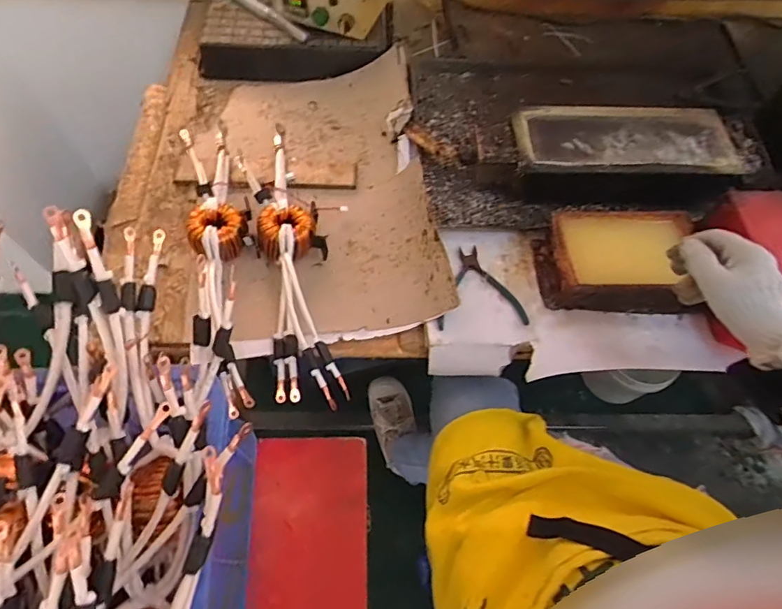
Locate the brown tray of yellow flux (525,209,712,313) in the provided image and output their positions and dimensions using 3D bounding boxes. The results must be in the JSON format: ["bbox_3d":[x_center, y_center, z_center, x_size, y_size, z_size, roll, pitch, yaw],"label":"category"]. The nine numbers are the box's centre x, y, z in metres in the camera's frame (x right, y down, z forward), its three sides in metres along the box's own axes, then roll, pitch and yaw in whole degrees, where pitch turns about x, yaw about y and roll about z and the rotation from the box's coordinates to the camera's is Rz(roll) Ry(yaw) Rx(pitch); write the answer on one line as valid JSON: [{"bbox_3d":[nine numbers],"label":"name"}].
[{"bbox_3d":[0.335,-0.068,0.710,0.226,0.074,0.146,0,63,-2],"label":"brown tray of yellow flux"}]

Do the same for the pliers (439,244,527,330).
[{"bbox_3d":[0.127,-0.028,0.716,0.130,0.007,0.133,-3,63,-4],"label":"pliers"}]

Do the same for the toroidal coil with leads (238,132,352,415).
[{"bbox_3d":[-0.146,-0.090,0.726,0.093,0.058,0.486,-15,64,-10],"label":"toroidal coil with leads"}]

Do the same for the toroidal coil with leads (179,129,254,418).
[{"bbox_3d":[-0.251,-0.081,0.723,0.089,0.068,0.505,-13,64,-9],"label":"toroidal coil with leads"}]

